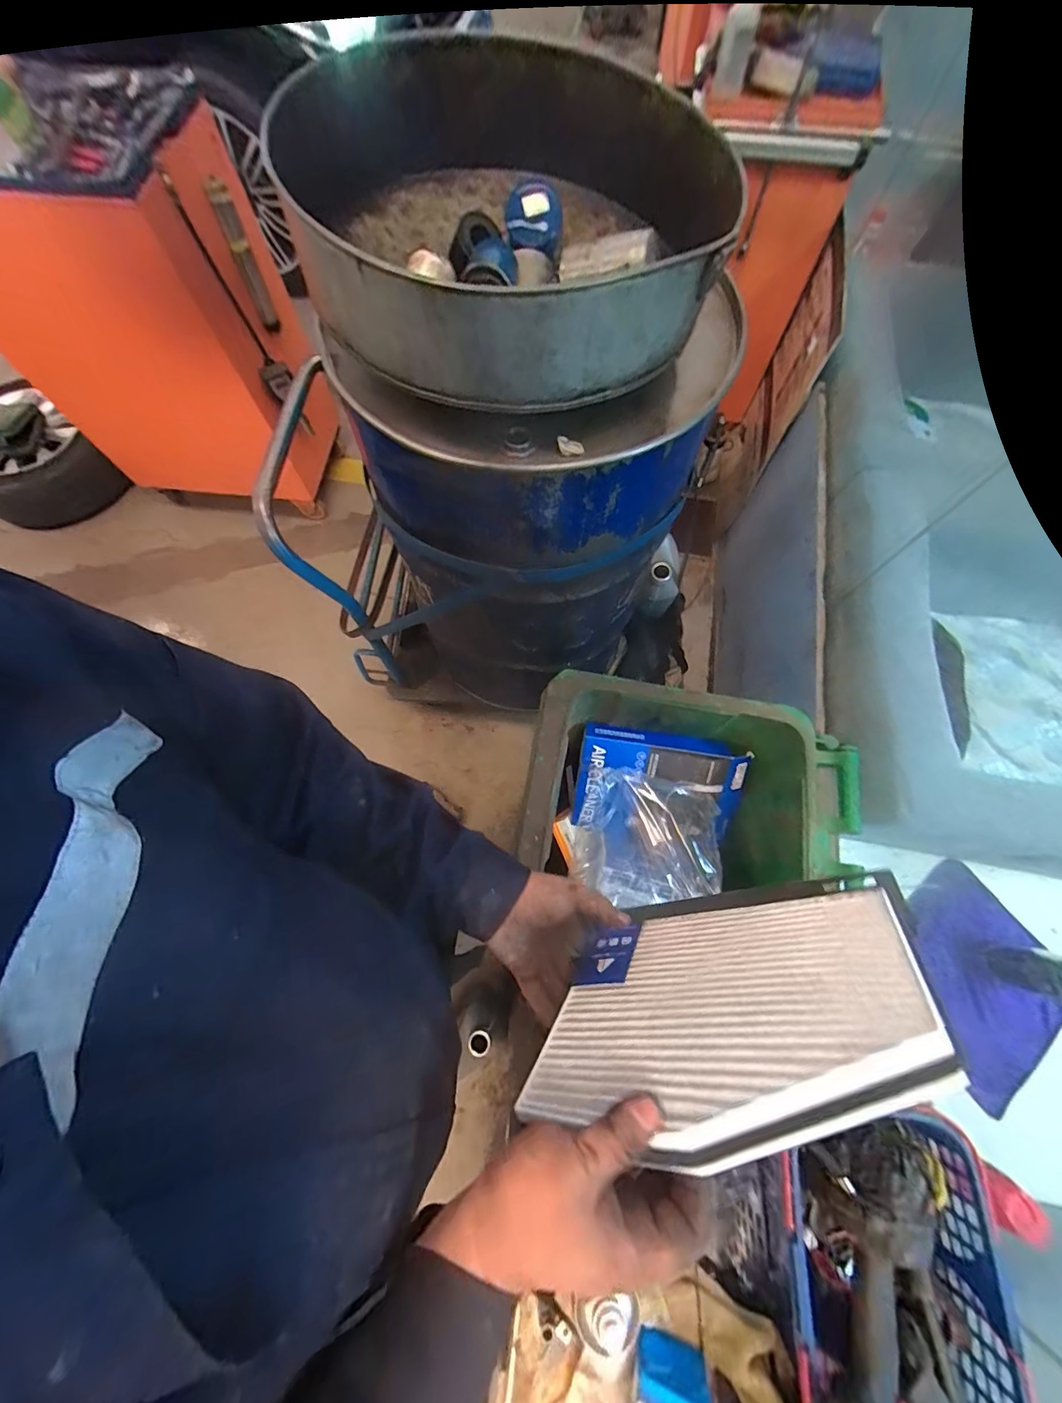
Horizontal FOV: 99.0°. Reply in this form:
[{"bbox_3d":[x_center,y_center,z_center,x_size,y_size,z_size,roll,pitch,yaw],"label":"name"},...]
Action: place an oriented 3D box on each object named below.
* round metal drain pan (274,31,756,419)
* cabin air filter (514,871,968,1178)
[{"bbox_3d":[-0.022,-0.579,0.559,0.476,0.143,0.548,20,71,8],"label":"round metal drain pan"},{"bbox_3d":[0.145,0.226,0.351,0.270,0.216,0.024,-24,93,27],"label":"cabin air filter"}]

